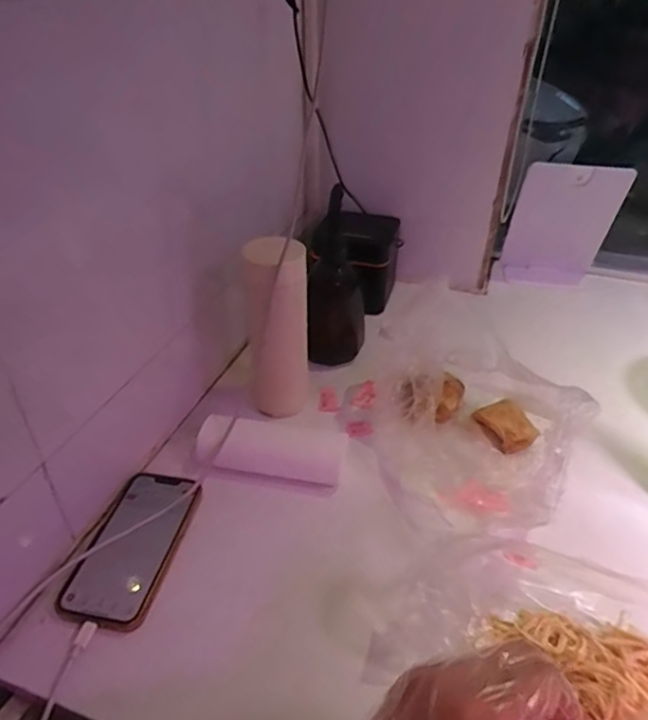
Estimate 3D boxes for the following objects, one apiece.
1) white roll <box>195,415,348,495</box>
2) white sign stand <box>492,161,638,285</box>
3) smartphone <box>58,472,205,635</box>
[{"bbox_3d":[-0.053,0.093,0.551,0.145,0.053,0.050,5,37,5],"label":"white roll"},{"bbox_3d":[0.371,-0.209,0.870,0.146,0.213,0.013,13,48,7],"label":"white sign stand"},{"bbox_3d":[-0.162,0.158,0.477,0.073,0.014,0.146,5,38,9],"label":"smartphone"}]

